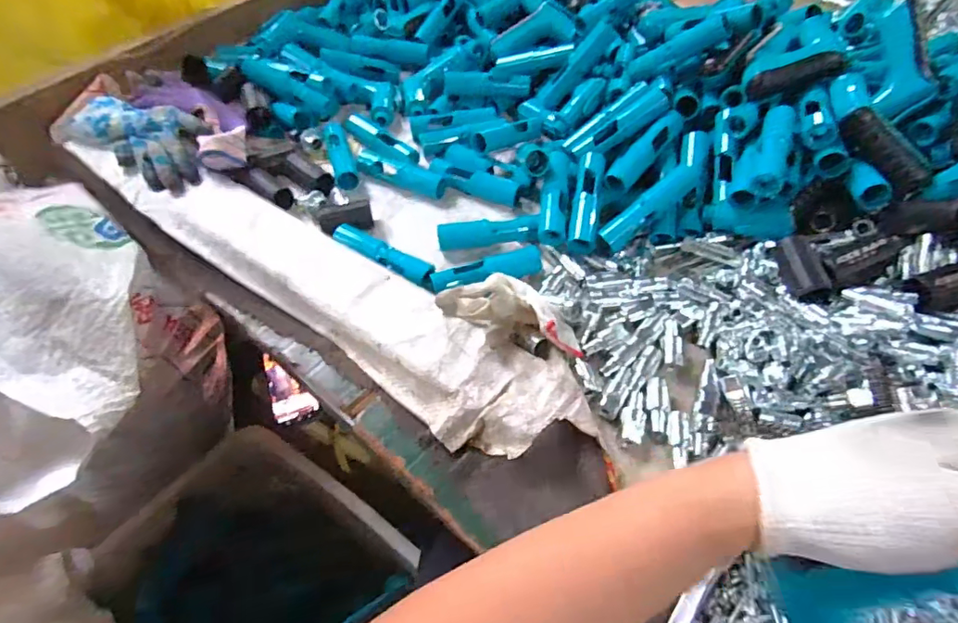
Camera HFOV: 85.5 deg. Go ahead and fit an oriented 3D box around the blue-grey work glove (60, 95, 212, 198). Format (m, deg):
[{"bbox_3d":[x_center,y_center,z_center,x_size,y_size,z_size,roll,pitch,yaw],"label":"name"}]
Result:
[{"bbox_3d":[-0.420,-0.212,0.636,0.199,0.050,0.084,22,56,17],"label":"blue-grey work glove"}]

